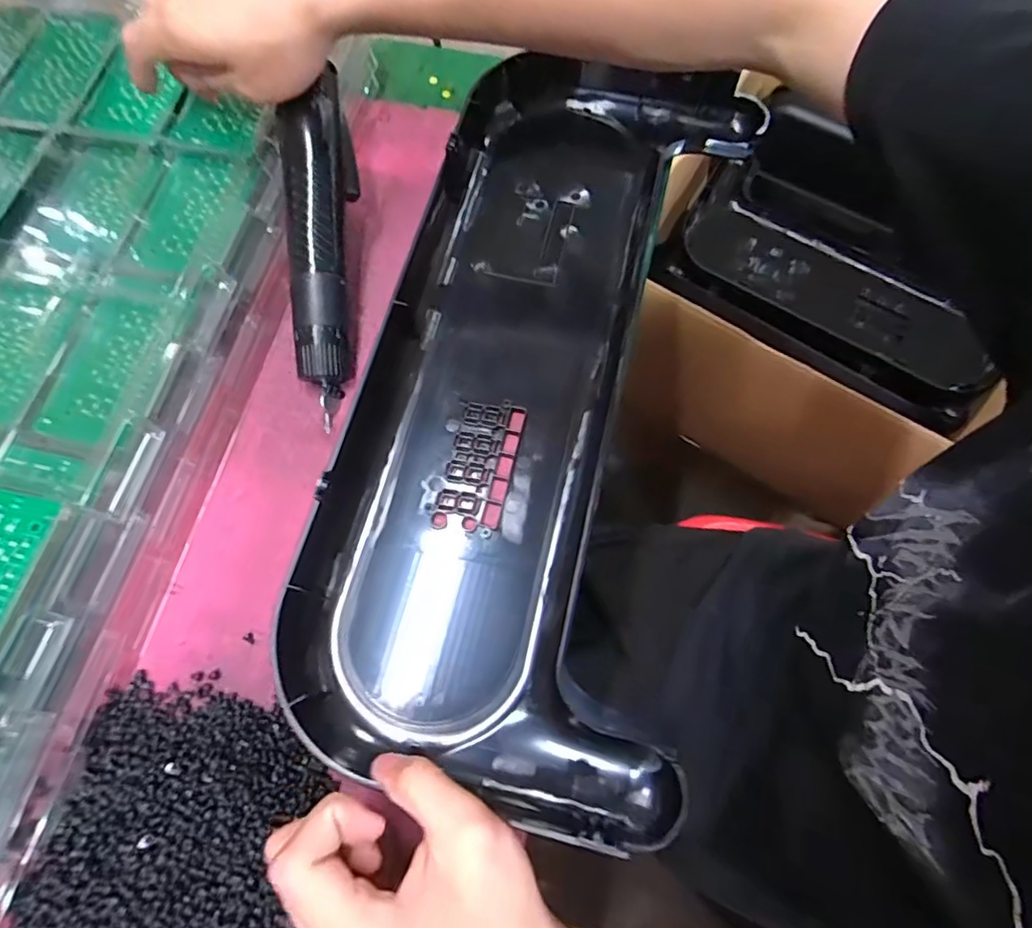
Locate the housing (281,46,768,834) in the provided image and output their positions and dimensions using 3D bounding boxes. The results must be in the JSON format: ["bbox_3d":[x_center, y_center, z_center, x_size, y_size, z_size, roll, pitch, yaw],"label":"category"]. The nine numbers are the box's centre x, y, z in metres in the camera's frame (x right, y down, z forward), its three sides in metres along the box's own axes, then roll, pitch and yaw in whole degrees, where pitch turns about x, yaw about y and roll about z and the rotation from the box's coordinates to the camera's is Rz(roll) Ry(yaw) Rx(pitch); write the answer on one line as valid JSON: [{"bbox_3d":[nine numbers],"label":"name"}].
[{"bbox_3d":[0.014,-0.074,0.354,0.208,0.046,0.498,10,70,6],"label":"housing"}]

